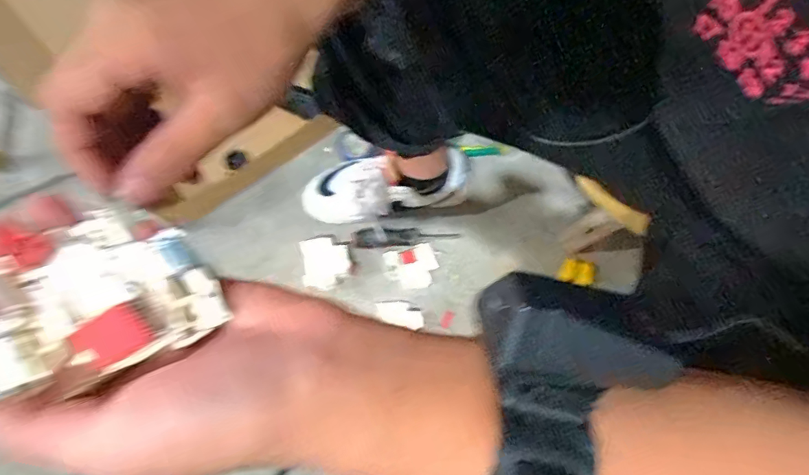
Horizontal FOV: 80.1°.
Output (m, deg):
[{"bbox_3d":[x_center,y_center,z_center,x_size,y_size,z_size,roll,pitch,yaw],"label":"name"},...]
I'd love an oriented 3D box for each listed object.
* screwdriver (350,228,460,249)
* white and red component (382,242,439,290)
[{"bbox_3d":[-0.001,-0.008,0.785,0.174,0.034,0.036,-6,71,-1],"label":"screwdriver"},{"bbox_3d":[0.013,0.048,0.780,0.080,0.007,0.068,-15,72,-4],"label":"white and red component"}]

